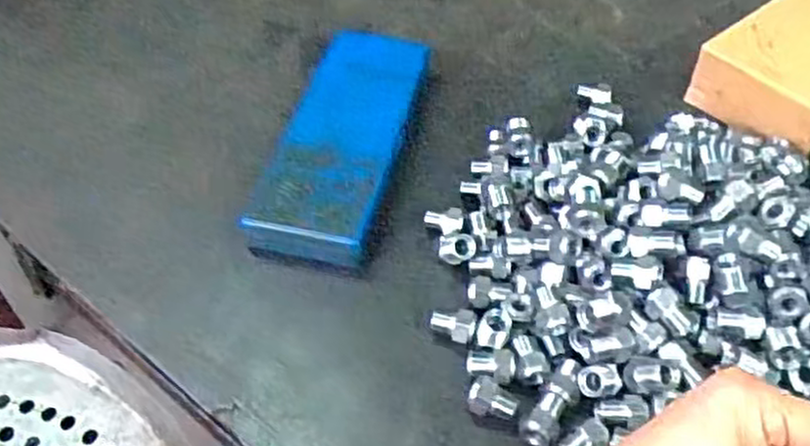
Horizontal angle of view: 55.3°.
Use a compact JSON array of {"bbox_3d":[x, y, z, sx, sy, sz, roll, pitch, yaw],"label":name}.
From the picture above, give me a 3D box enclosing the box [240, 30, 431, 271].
[{"bbox_3d":[-0.048,-0.070,0.618,0.095,0.038,0.251,10,48,8],"label":"box"}]

